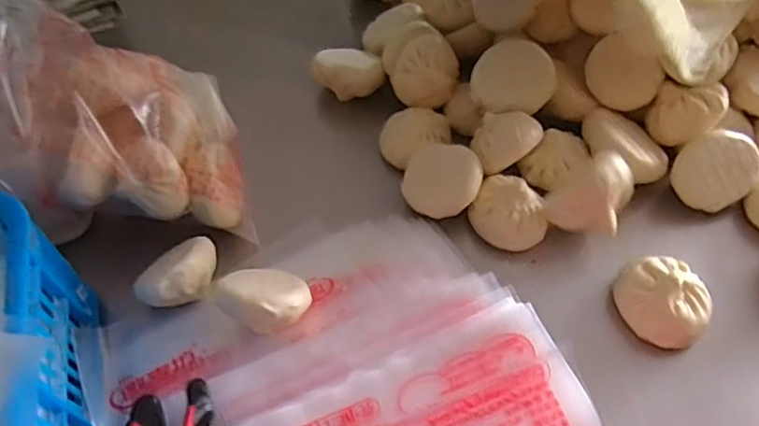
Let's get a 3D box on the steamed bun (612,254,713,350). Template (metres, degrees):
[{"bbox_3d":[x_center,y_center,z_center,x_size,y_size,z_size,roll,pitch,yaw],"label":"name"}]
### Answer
[{"bbox_3d":[0.239,0.075,0.509,0.062,0.042,0.076,-12,56,-7],"label":"steamed bun"}]

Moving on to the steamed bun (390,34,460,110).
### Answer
[{"bbox_3d":[0.049,-0.155,0.650,0.075,0.052,0.060,4,55,4],"label":"steamed bun"}]

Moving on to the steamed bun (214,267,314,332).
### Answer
[{"bbox_3d":[-0.096,0.070,0.508,0.072,0.049,0.056,21,58,15],"label":"steamed bun"}]

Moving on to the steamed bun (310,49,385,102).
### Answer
[{"bbox_3d":[-0.034,-0.159,0.675,0.071,0.035,0.061,-23,97,4],"label":"steamed bun"}]

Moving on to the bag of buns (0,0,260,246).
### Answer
[{"bbox_3d":[-0.249,-0.067,0.543,0.294,0.117,0.192,20,86,-23],"label":"bag of buns"}]

